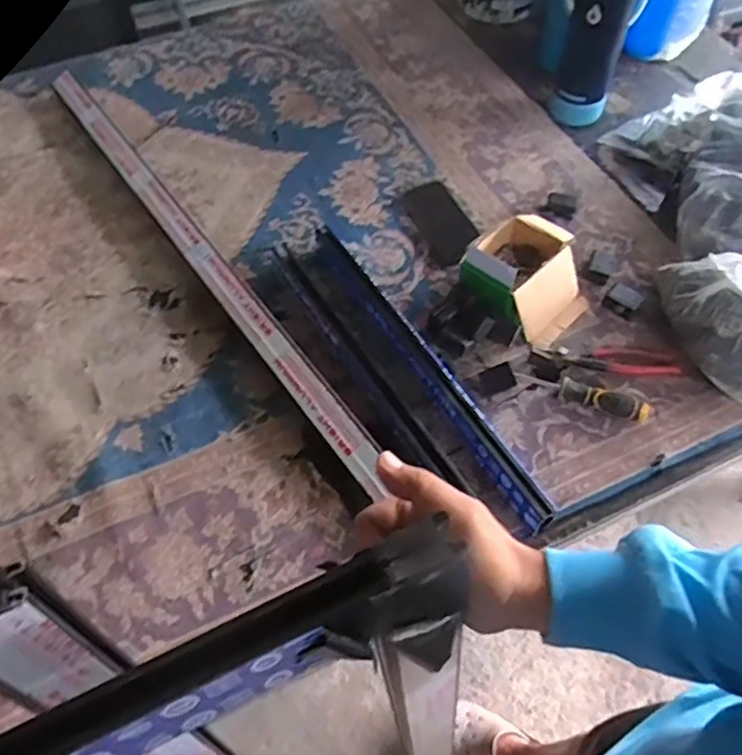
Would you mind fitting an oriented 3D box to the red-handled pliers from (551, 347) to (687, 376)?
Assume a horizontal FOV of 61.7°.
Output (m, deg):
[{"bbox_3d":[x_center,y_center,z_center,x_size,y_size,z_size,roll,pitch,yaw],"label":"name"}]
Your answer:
[{"bbox_3d":[0.323,-0.024,0.822,0.160,0.016,0.037,3,58,2],"label":"red-handled pliers"}]

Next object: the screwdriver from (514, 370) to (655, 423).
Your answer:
[{"bbox_3d":[0.273,0.016,0.789,0.170,0.031,0.036,21,61,13],"label":"screwdriver"}]

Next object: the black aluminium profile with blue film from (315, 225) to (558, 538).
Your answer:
[{"bbox_3d":[0.063,-0.025,0.812,0.049,0.055,0.517,-28,62,-16],"label":"black aluminium profile with blue film"}]

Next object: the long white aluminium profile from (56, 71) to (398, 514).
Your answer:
[{"bbox_3d":[-0.270,-0.196,0.931,0.040,0.040,0.957,-32,63,-18],"label":"long white aluminium profile"}]

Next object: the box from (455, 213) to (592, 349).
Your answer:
[{"bbox_3d":[0.221,-0.147,0.861,0.165,0.096,0.162,-38,65,-21],"label":"box"}]

